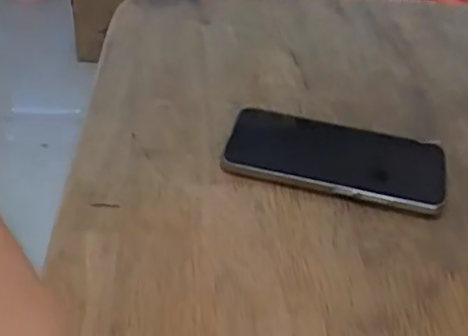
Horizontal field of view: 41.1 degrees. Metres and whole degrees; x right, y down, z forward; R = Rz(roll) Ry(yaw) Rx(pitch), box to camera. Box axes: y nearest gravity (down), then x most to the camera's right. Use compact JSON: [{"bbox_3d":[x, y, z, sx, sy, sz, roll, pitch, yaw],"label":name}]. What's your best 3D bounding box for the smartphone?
[{"bbox_3d":[0.076,-0.009,0.468,0.160,0.011,0.081,15,42,12],"label":"smartphone"}]

